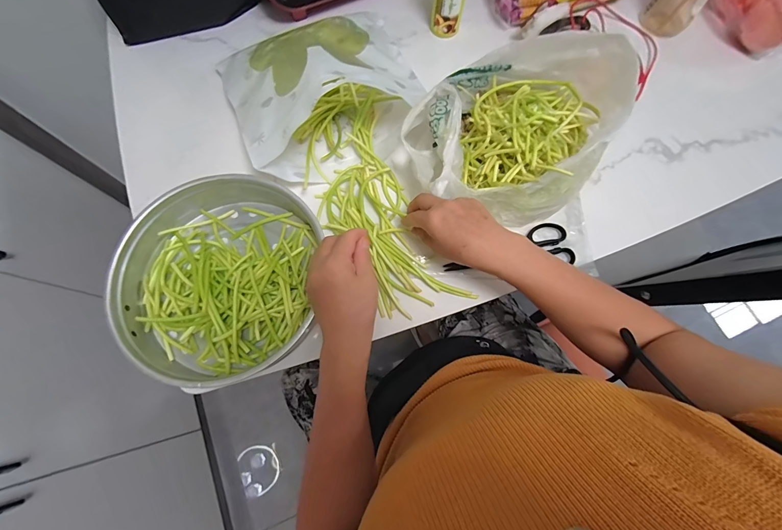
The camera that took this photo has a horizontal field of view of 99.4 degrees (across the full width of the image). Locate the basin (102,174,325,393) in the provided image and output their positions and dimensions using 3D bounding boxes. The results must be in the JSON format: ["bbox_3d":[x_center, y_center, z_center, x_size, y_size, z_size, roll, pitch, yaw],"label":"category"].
[{"bbox_3d":[-0.223,0.016,0.430,0.241,0.067,0.254,0,72,1],"label":"basin"}]

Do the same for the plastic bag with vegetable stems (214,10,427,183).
[{"bbox_3d":[-0.103,-0.274,0.482,0.282,0.122,0.254,-20,73,-6],"label":"plastic bag with vegetable stems"}]

